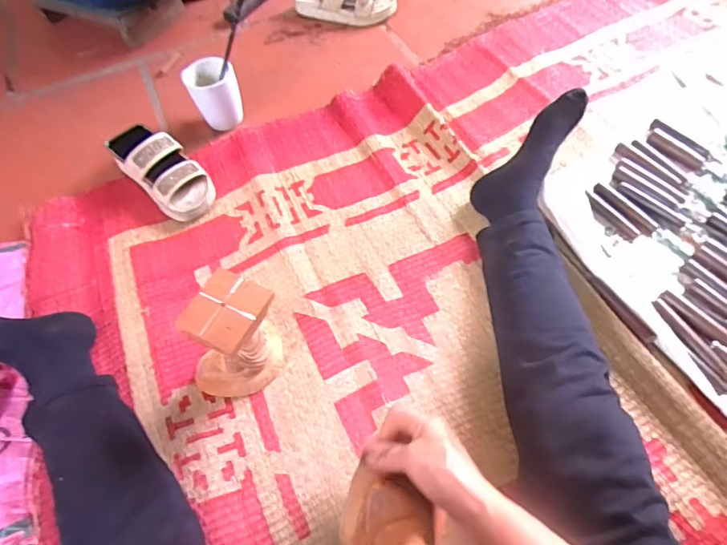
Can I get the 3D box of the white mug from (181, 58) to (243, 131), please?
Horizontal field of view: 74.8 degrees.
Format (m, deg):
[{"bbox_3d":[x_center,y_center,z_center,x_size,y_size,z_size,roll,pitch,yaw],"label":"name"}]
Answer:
[{"bbox_3d":[-0.264,-0.321,0.855,0.081,0.099,0.084,-2,58,3],"label":"white mug"}]

